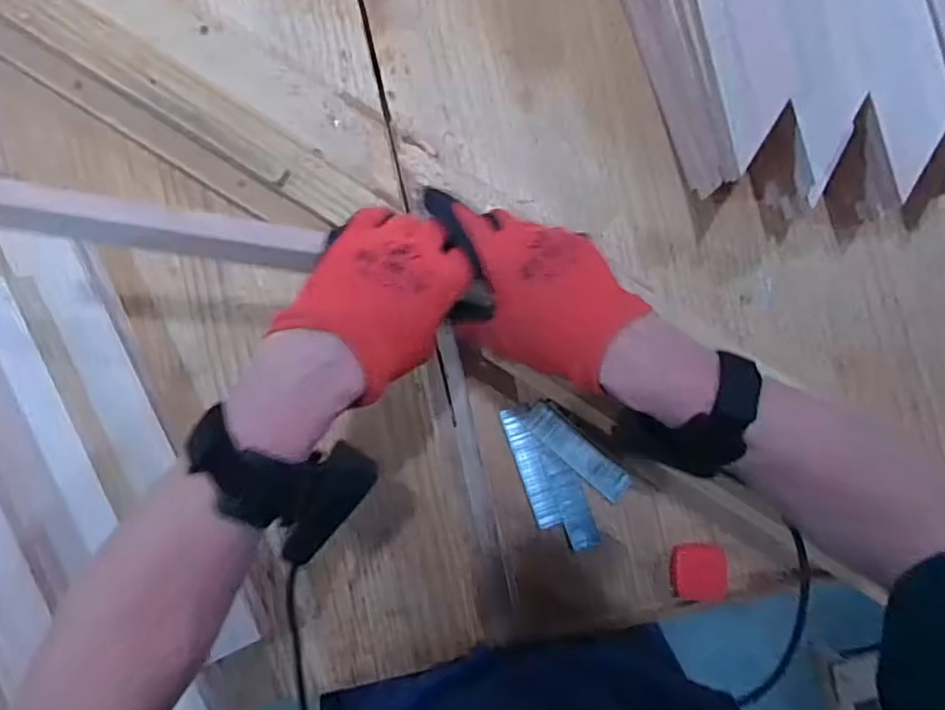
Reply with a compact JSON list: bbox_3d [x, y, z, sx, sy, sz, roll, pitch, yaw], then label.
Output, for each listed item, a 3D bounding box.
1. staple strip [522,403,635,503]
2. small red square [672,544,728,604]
[{"bbox_3d":[0.097,0.088,0.562,0.112,0.005,0.029,42,89,1],"label":"staple strip"},{"bbox_3d":[0.208,0.198,0.553,0.050,0.016,0.052,8,88,0],"label":"small red square"}]

